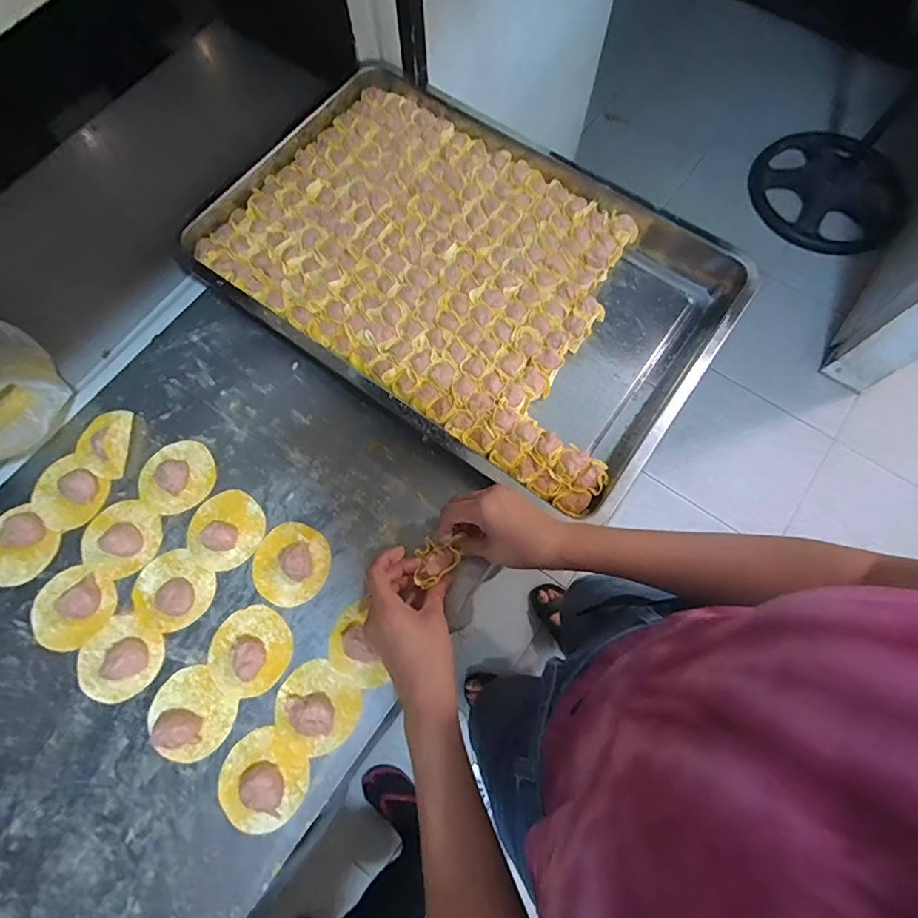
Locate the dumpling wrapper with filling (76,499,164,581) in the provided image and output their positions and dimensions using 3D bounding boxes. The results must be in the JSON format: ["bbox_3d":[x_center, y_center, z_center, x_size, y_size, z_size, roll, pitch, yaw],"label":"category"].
[{"bbox_3d":[-0.355,0.081,0.508,0.078,0.019,0.077,0,73,-1],"label":"dumpling wrapper with filling"}]

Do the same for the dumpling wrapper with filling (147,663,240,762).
[{"bbox_3d":[-0.255,0.240,0.458,0.079,0.022,0.069,39,77,10],"label":"dumpling wrapper with filling"}]

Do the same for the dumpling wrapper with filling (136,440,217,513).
[{"bbox_3d":[-0.309,0.018,0.528,0.079,0.018,0.075,0,73,-1],"label":"dumpling wrapper with filling"}]

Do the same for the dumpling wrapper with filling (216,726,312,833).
[{"bbox_3d":[-0.180,0.294,0.443,0.078,0.015,0.075,0,73,-1],"label":"dumpling wrapper with filling"}]

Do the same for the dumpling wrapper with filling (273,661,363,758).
[{"bbox_3d":[-0.135,0.234,0.457,0.077,0.021,0.069,35,76,9],"label":"dumpling wrapper with filling"}]

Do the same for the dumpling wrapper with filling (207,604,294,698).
[{"bbox_3d":[-0.205,0.187,0.473,0.076,0.019,0.079,0,73,-1],"label":"dumpling wrapper with filling"}]

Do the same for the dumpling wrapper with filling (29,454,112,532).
[{"bbox_3d":[-0.423,0.034,0.517,0.076,0.019,0.067,34,76,9],"label":"dumpling wrapper with filling"}]

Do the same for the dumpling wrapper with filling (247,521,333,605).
[{"bbox_3d":[-0.174,0.106,0.498,0.079,0.022,0.079,0,73,-1],"label":"dumpling wrapper with filling"}]

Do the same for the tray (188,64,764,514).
[{"bbox_3d":[0.001,-0.228,0.584,0.592,0.058,0.388,37,76,10],"label":"tray"}]

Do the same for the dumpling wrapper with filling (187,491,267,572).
[{"bbox_3d":[-0.246,0.071,0.506,0.075,0.026,0.077,0,73,-1],"label":"dumpling wrapper with filling"}]

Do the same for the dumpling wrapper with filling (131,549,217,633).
[{"bbox_3d":[-0.293,0.132,0.493,0.079,0.018,0.074,0,73,-1],"label":"dumpling wrapper with filling"}]

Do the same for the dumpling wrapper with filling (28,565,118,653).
[{"bbox_3d":[-0.392,0.147,0.485,0.076,0.023,0.076,28,75,8],"label":"dumpling wrapper with filling"}]

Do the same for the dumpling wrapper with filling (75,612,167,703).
[{"bbox_3d":[-0.334,0.194,0.471,0.075,0.021,0.075,0,73,-1],"label":"dumpling wrapper with filling"}]

